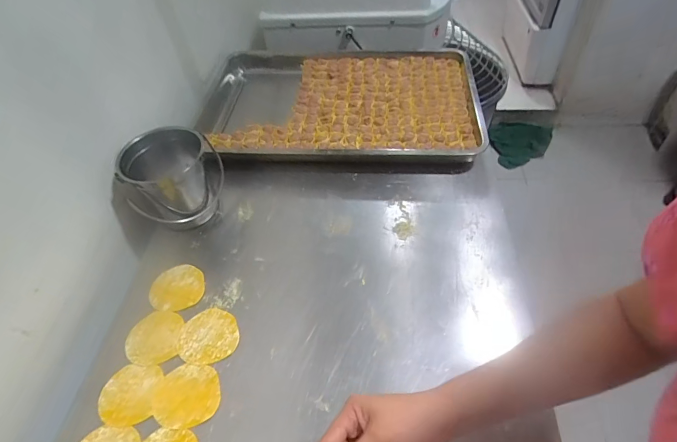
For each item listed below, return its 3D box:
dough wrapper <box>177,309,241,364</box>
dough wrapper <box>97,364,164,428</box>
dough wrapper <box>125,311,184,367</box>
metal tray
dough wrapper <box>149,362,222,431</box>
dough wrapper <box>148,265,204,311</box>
[{"bbox_3d":[-0.186,0.161,0.551,0.083,0.004,0.077,-16,51,-8],"label":"dough wrapper"},{"bbox_3d":[-0.274,0.226,0.508,0.072,0.004,0.075,-1,51,4],"label":"dough wrapper"},{"bbox_3d":[-0.265,0.166,0.557,0.074,0.004,0.076,-3,51,3],"label":"dough wrapper"},{"bbox_3d":[-0.017,-0.253,0.855,0.607,0.056,0.386,1,51,6],"label":"metal tray"},{"bbox_3d":[-0.195,0.224,0.502,0.084,0.004,0.077,8,52,11],"label":"dough wrapper"},{"bbox_3d":[-0.252,0.104,0.609,0.079,0.004,0.079,1,51,-1],"label":"dough wrapper"}]

